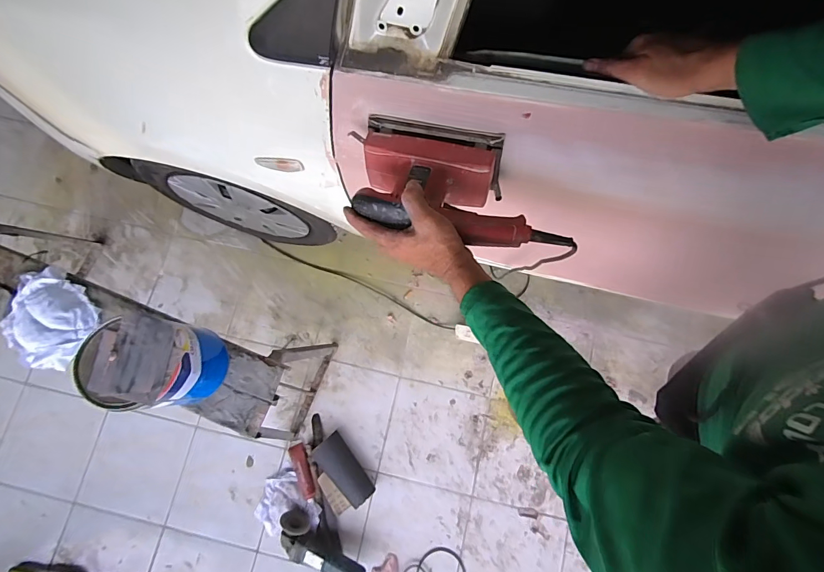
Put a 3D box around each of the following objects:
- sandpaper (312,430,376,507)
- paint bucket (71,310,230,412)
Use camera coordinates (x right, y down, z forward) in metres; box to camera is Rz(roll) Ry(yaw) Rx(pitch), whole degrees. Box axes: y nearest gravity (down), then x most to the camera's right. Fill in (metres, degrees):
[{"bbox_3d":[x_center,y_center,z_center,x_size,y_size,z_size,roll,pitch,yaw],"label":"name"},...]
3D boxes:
[{"bbox_3d":[-0.211,0.567,1.217,0.095,0.033,0.214,-39,81,-6],"label":"sandpaper"},{"bbox_3d":[-0.476,0.146,0.769,0.154,0.221,0.148,0,78,1],"label":"paint bucket"}]

